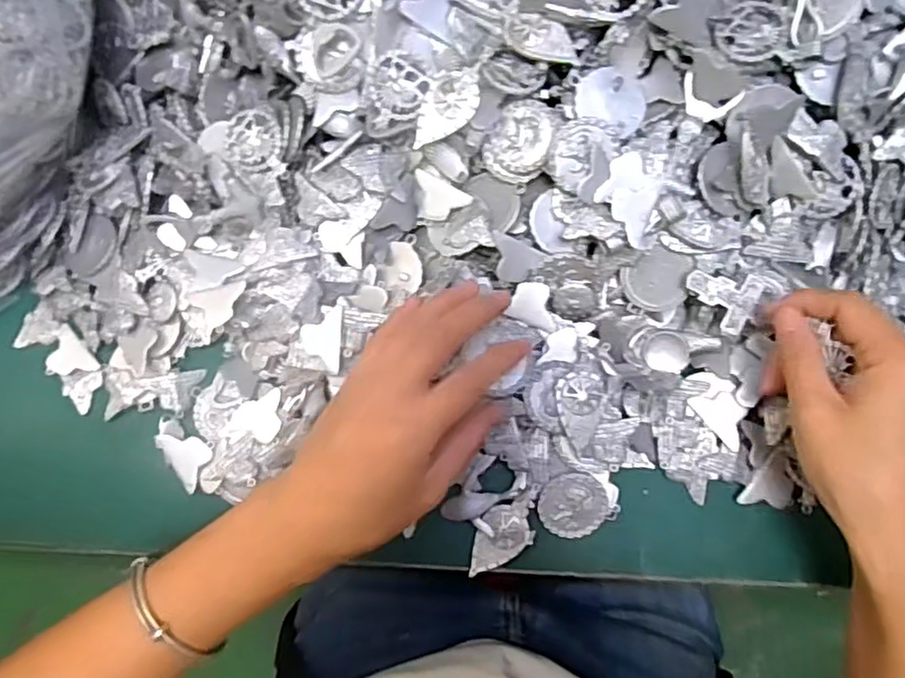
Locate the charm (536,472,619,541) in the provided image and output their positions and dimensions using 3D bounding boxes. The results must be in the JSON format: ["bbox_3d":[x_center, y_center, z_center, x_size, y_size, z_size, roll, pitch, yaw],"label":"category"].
[{"bbox_3d":[0.066,0.091,0.358,0.036,0.008,0.038,0,88,1],"label":"charm"}]

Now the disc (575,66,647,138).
[{"bbox_3d":[0.082,-0.123,0.337,0.037,0.007,0.031,21,82,5],"label":"disc"}]

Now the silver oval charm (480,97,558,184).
[{"bbox_3d":[0.036,-0.104,0.345,0.035,0.009,0.041,38,110,18],"label":"silver oval charm"}]

